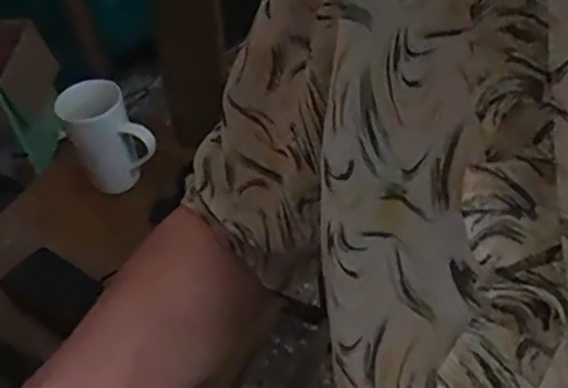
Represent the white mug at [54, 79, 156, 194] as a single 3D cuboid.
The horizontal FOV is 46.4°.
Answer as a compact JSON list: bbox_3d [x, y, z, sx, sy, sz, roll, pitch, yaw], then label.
[{"bbox_3d":[-0.245,-0.083,0.921,0.096,0.120,0.093,-28,49,-20],"label":"white mug"}]

